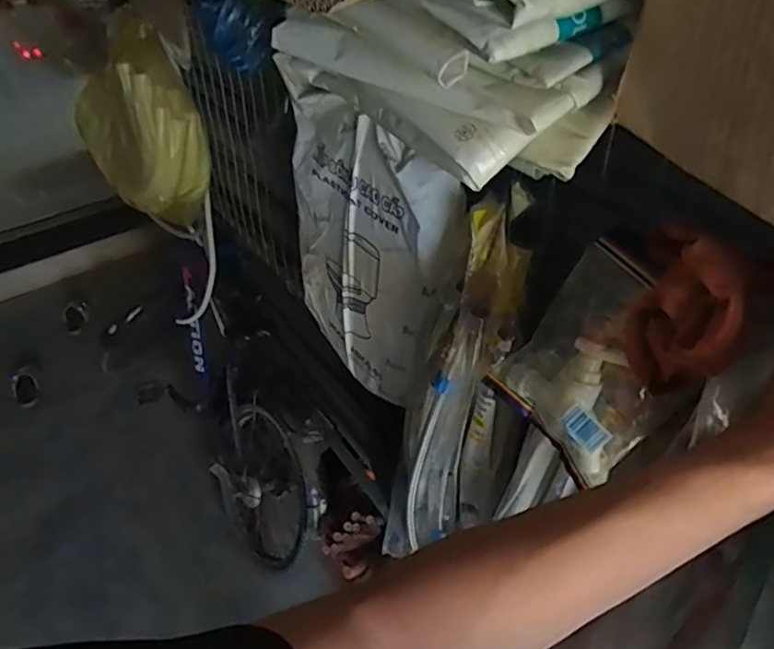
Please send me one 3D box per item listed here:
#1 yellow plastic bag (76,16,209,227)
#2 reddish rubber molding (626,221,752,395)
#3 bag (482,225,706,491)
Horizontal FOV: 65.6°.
[{"bbox_3d":[-0.566,-0.454,1.394,0.239,0.406,0.231,-21,44,-21],"label":"yellow plastic bag"},{"bbox_3d":[0.198,-0.003,0.413,0.033,0.107,0.096,-7,41,-5],"label":"reddish rubber molding"},{"bbox_3d":[0.173,0.028,0.488,0.041,0.171,0.131,4,38,-54],"label":"bag"}]

